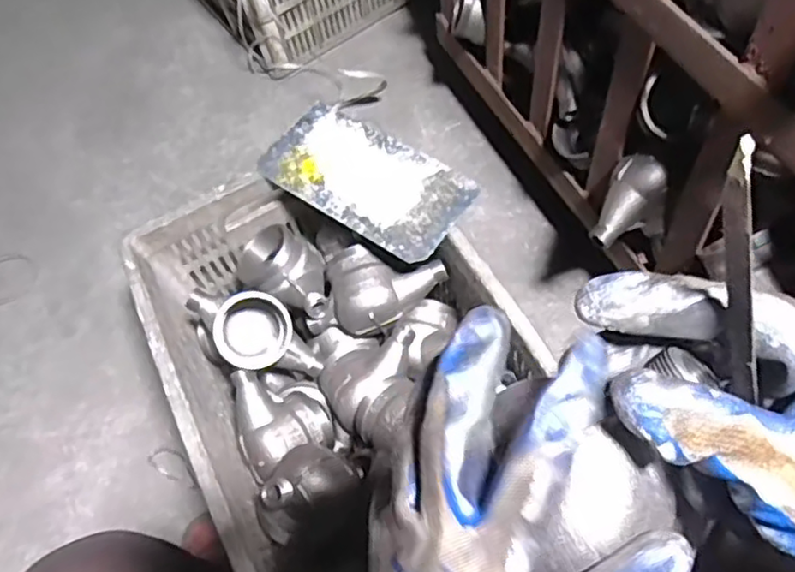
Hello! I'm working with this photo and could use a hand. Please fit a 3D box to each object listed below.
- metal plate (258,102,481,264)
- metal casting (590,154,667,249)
[{"bbox_3d":[-0.037,-0.121,0.730,0.238,0.007,0.123,34,71,22],"label":"metal plate"},{"bbox_3d":[0.258,-0.088,0.709,0.062,0.066,0.112,37,103,47],"label":"metal casting"}]

